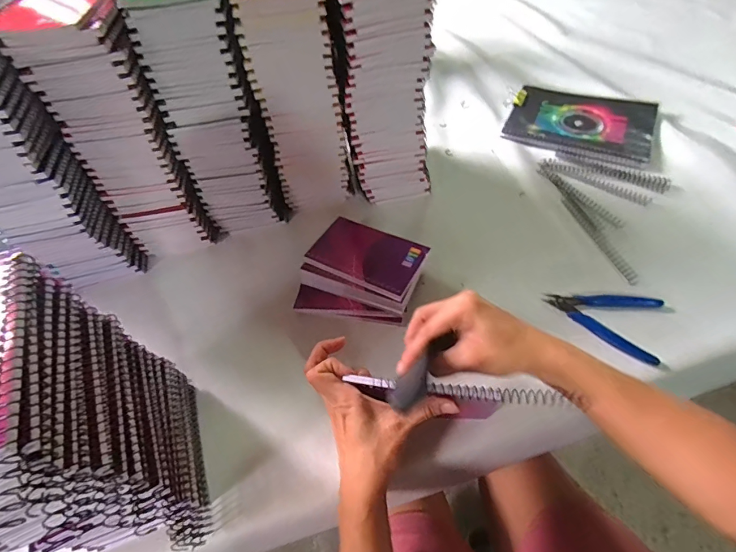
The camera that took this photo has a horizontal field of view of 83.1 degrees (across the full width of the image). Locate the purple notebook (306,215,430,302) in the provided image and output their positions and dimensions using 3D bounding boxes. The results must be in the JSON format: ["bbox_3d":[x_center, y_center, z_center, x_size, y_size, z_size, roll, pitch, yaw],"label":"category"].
[{"bbox_3d":[0.000,-0.026,0.498,0.128,0.011,0.087,23,59,20],"label":"purple notebook"}]

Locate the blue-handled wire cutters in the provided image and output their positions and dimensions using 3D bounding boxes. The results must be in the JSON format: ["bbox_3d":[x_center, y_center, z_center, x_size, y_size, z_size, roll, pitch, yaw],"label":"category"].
[{"bbox_3d":[0.271,0.037,0.470,0.123,0.013,0.081,33,62,25],"label":"blue-handled wire cutters"}]

